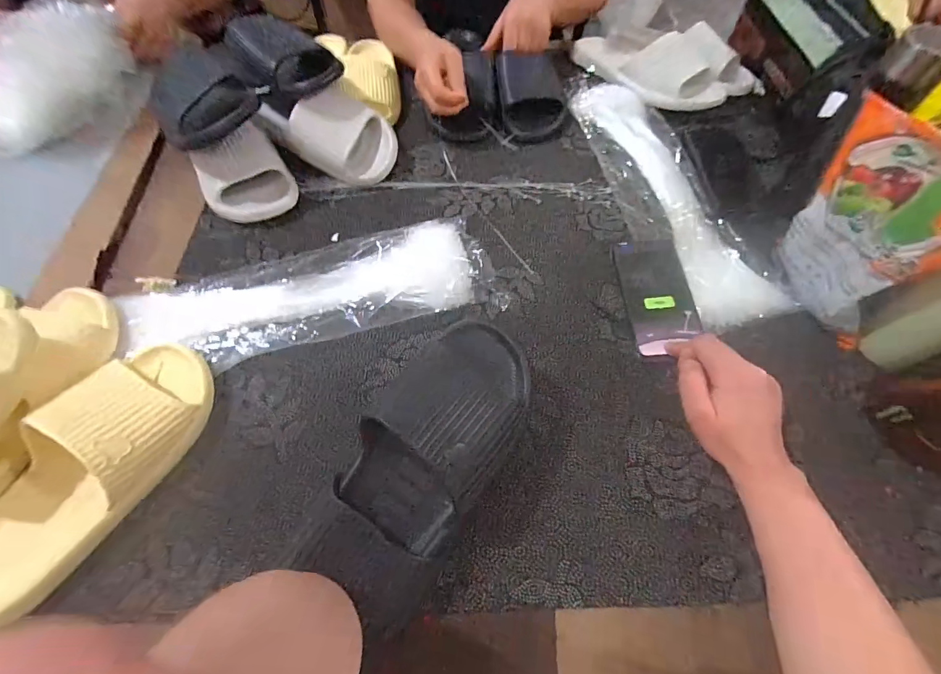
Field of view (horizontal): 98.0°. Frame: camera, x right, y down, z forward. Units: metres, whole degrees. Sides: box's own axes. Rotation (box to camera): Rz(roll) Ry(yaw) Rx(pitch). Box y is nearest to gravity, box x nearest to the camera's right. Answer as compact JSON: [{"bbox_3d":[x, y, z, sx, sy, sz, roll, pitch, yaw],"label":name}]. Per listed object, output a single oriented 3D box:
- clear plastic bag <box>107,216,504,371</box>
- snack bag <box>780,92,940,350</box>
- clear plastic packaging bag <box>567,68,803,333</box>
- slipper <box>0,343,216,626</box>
[{"bbox_3d":[-0.173,-0.057,0.469,0.395,0.032,0.133,-15,64,-7],"label":"clear plastic bag"},{"bbox_3d":[0.390,-0.111,0.409,0.034,0.186,0.176,-16,62,-8],"label":"snack bag"},{"bbox_3d":[0.258,-0.214,0.557,0.123,0.024,0.449,-14,62,-7],"label":"clear plastic packaging bag"},{"bbox_3d":[-0.339,0.116,0.357,0.098,0.074,0.255,24,63,12],"label":"slipper"}]

